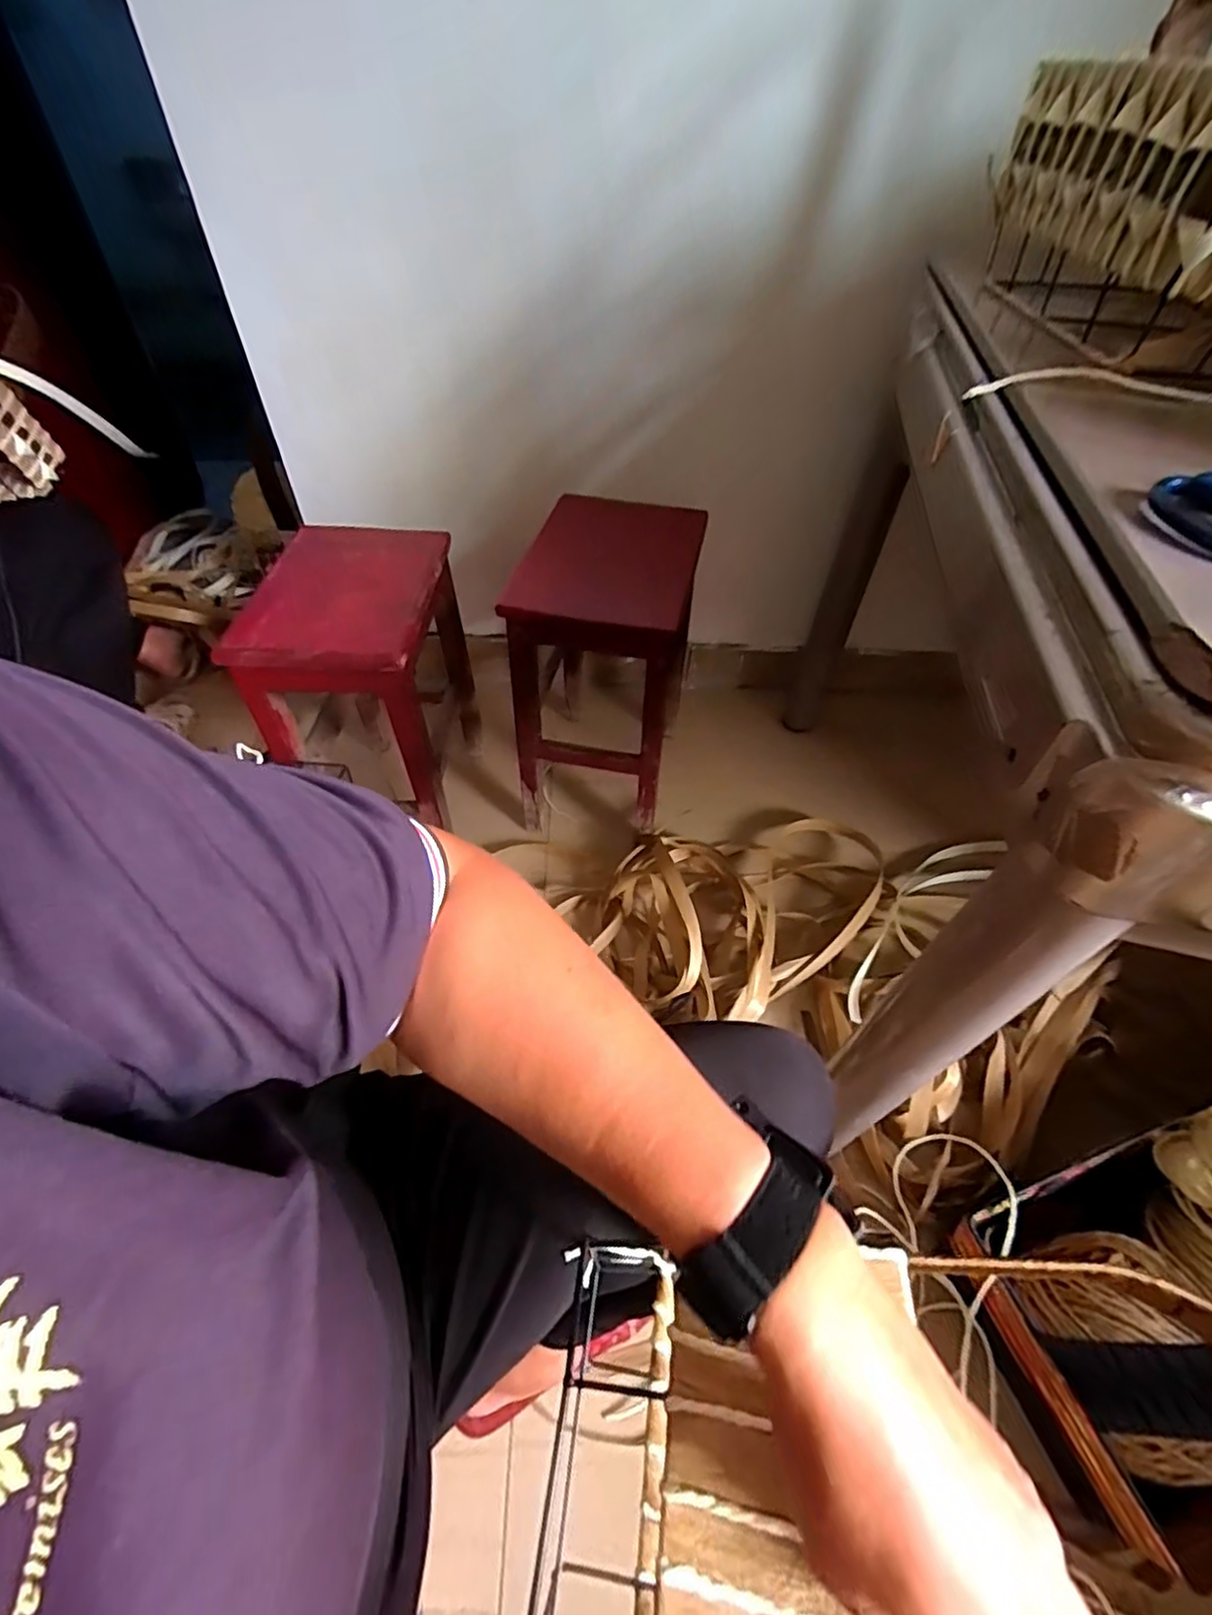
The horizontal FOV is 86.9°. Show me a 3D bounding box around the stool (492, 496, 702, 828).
[{"bbox_3d":[-0.010,-0.217,1.015,0.251,0.388,0.343,10,50,7],"label":"stool"}]

